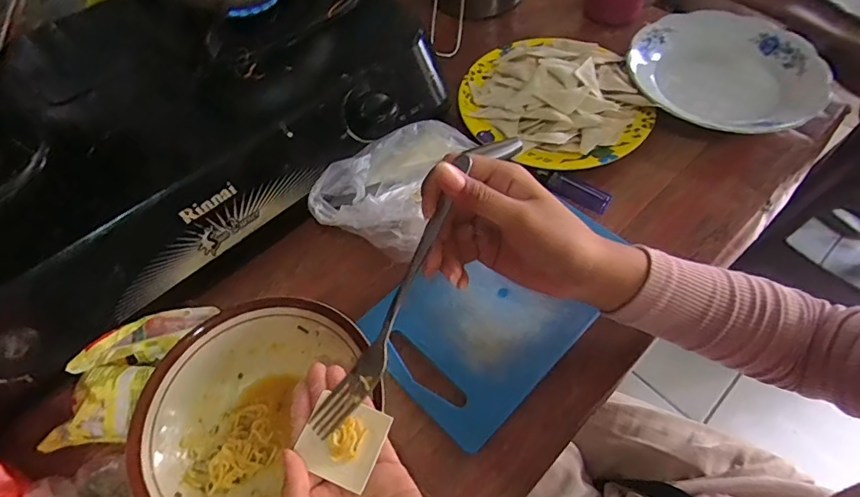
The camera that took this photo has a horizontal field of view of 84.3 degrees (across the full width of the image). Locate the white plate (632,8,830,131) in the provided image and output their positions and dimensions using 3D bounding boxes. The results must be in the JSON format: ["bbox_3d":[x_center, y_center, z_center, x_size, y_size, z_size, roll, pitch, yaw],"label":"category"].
[{"bbox_3d":[0.345,-0.210,0.558,0.209,0.026,0.202,-1,59,2],"label":"white plate"}]

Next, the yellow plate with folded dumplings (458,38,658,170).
[{"bbox_3d":[0.139,-0.178,0.540,0.196,0.034,0.199,-1,59,2],"label":"yellow plate with folded dumplings"}]

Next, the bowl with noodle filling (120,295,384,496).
[{"bbox_3d":[-0.135,0.120,0.360,0.156,0.045,0.174,23,62,15],"label":"bowl with noodle filling"}]

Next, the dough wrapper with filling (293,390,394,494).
[{"bbox_3d":[-0.051,0.114,0.285,0.041,0.012,0.044,20,61,14],"label":"dough wrapper with filling"}]

